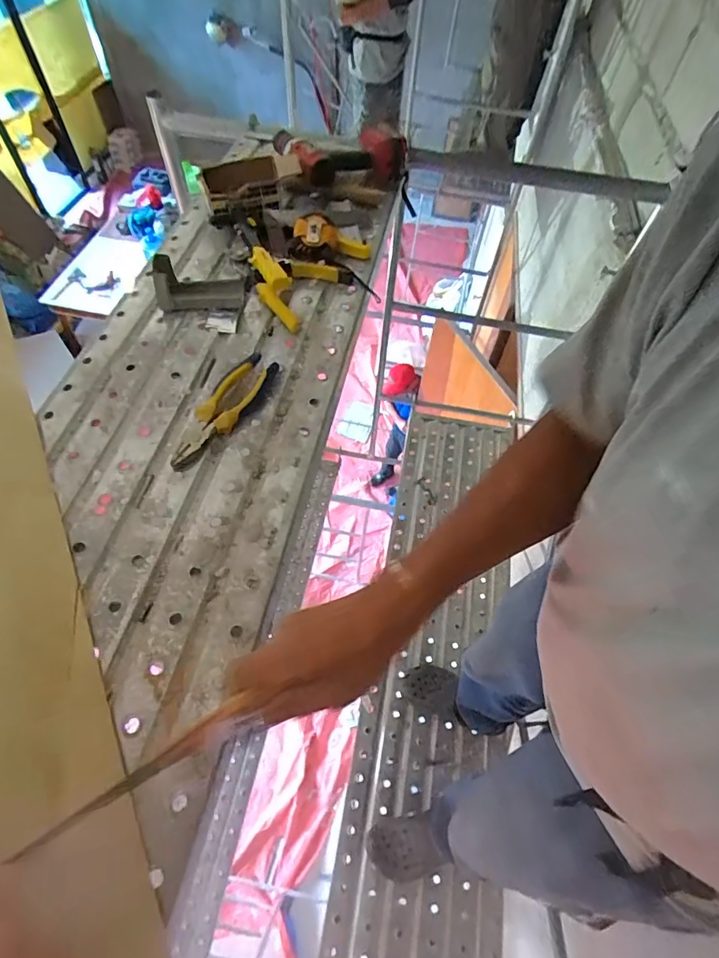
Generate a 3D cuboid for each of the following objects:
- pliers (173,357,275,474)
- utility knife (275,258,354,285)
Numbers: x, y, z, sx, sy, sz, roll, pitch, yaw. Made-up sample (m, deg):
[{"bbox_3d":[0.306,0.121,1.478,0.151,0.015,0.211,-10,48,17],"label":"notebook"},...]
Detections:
[{"bbox_3d":[-0.184,-0.096,0.645,0.046,0.034,0.208,31,61,14],"label":"pliers"},{"bbox_3d":[-0.076,-0.359,0.820,0.129,0.026,0.031,5,59,-1],"label":"utility knife"}]

